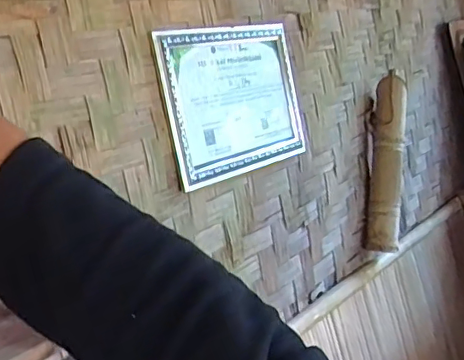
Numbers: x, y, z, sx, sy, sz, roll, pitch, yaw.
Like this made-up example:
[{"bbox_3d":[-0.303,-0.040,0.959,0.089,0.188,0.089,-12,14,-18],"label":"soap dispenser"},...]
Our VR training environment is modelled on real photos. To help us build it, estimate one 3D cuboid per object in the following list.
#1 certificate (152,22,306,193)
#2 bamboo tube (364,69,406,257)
[{"bbox_3d":[0.014,-0.146,1.021,0.013,0.258,0.349,-5,9,43],"label":"certificate"},{"bbox_3d":[0.371,-0.045,1.355,0.074,0.427,0.074,3,-6,19],"label":"bamboo tube"}]

